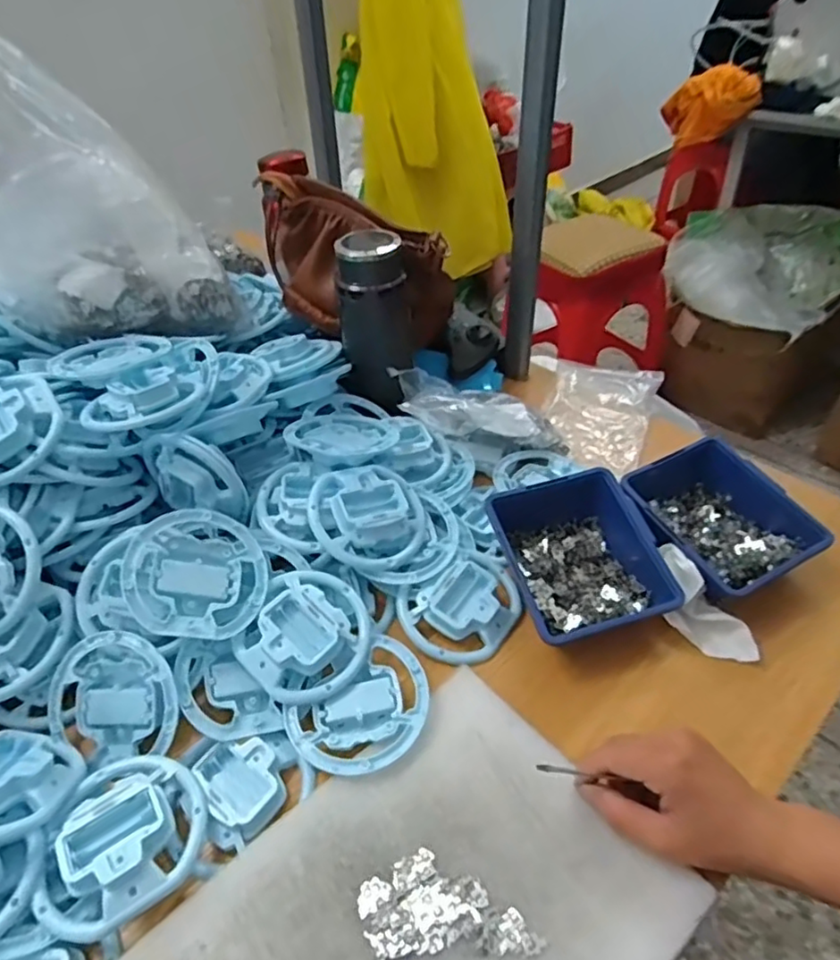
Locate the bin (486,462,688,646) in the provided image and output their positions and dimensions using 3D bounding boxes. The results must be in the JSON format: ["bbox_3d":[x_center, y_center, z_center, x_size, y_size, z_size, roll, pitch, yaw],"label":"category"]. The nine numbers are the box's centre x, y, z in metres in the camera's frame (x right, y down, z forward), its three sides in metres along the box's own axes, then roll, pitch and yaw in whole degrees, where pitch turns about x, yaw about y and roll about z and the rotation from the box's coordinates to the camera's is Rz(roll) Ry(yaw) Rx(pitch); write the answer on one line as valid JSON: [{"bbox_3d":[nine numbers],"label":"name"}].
[{"bbox_3d":[0.133,0.064,0.530,0.124,0.064,0.148,-15,44,-12],"label":"bin"}]

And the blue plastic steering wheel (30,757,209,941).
[{"bbox_3d":[-0.192,0.225,0.392,0.100,0.028,0.093,-2,43,2],"label":"blue plastic steering wheel"}]

